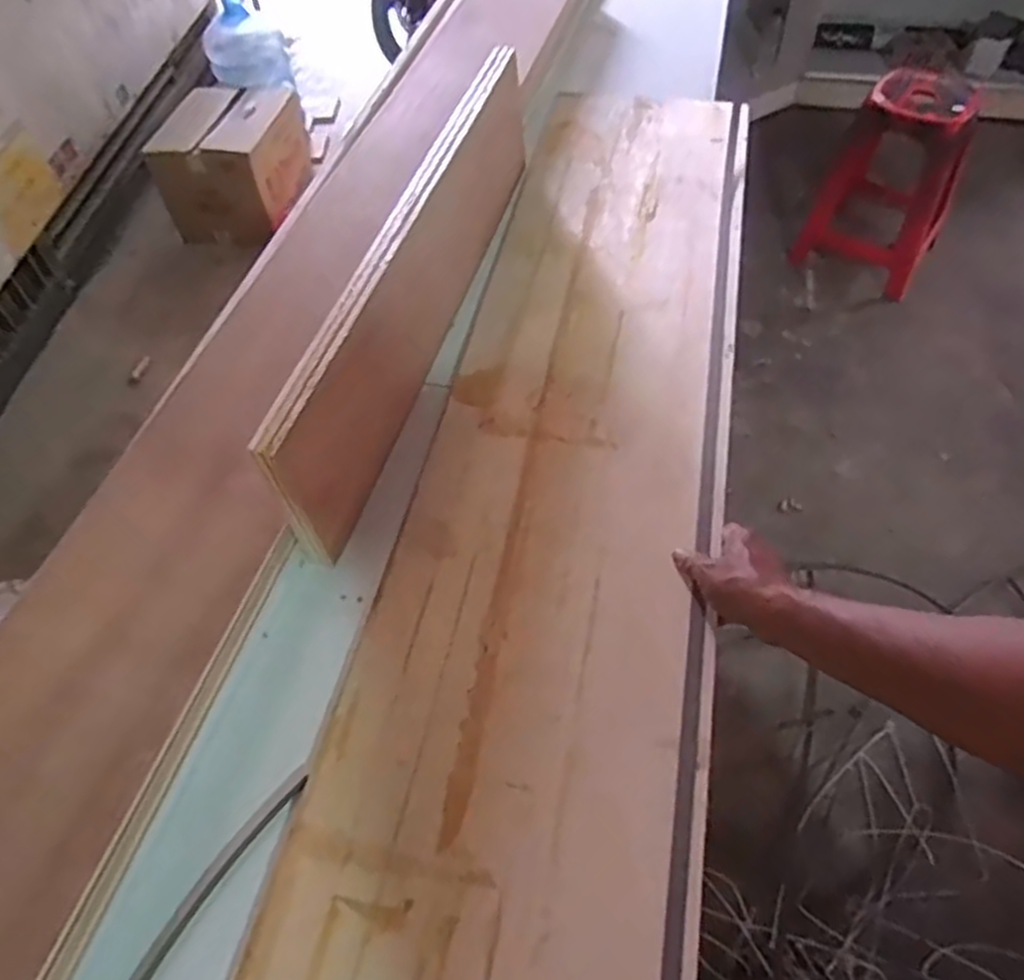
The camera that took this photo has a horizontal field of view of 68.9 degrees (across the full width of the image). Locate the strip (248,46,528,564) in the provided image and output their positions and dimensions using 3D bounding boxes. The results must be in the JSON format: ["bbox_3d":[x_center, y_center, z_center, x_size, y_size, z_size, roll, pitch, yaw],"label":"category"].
[{"bbox_3d":[-0.089,-0.271,0.862,0.039,0.175,0.758,5,54,21],"label":"strip"}]

